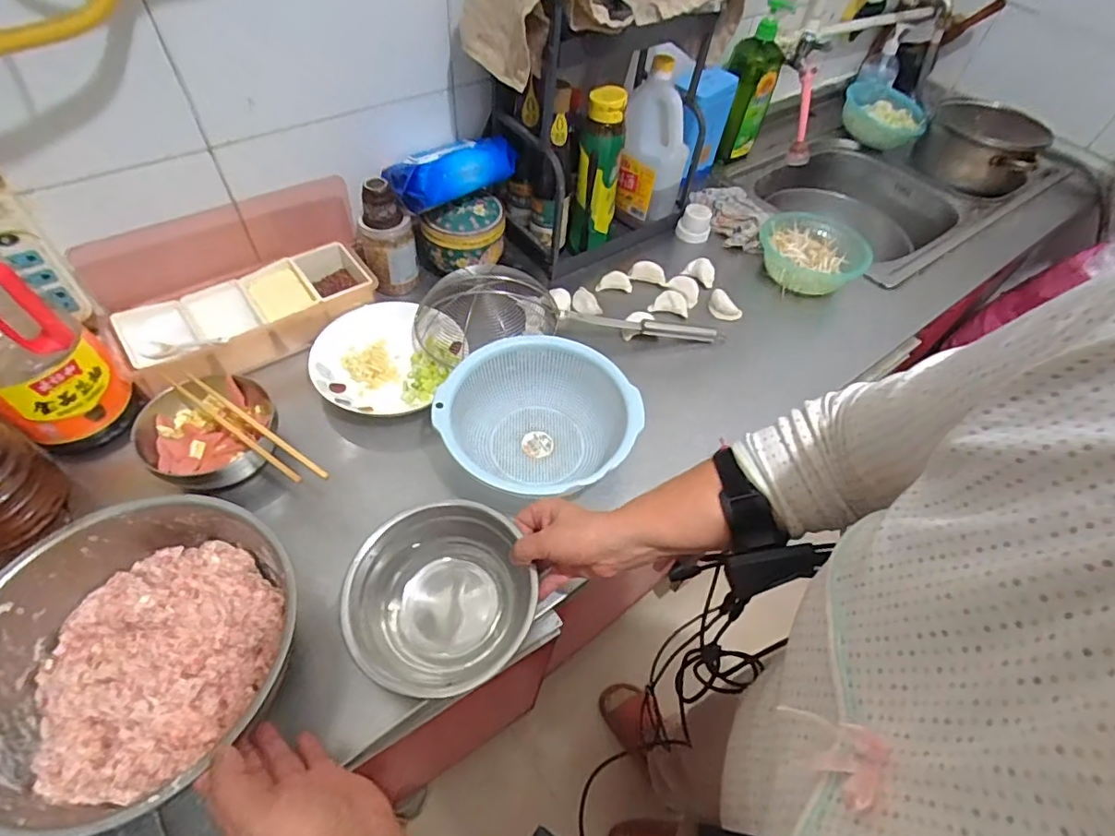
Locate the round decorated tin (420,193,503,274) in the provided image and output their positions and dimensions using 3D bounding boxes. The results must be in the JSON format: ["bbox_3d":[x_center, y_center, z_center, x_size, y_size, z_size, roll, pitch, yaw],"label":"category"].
[{"bbox_3d":[-0.140,-0.286,0.838,0.124,0.081,0.106,1,53,-4],"label":"round decorated tin"}]

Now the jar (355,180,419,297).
[{"bbox_3d":[-0.252,-0.268,0.791,0.068,0.159,0.074,2,53,-3],"label":"jar"}]

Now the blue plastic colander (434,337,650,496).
[{"bbox_3d":[-0.024,0.010,0.663,0.212,0.089,0.213,2,53,-3],"label":"blue plastic colander"}]

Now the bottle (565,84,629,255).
[{"bbox_3d":[0.063,-0.375,0.843,0.071,0.225,0.077,9,53,2],"label":"bottle"}]

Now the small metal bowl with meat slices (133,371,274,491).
[{"bbox_3d":[-0.396,0.022,0.626,0.136,0.066,0.135,2,53,-3],"label":"small metal bowl with meat slices"}]

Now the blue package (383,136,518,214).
[{"bbox_3d":[-0.150,-0.354,0.779,0.188,0.053,0.074,-34,63,-26],"label":"blue package"}]

